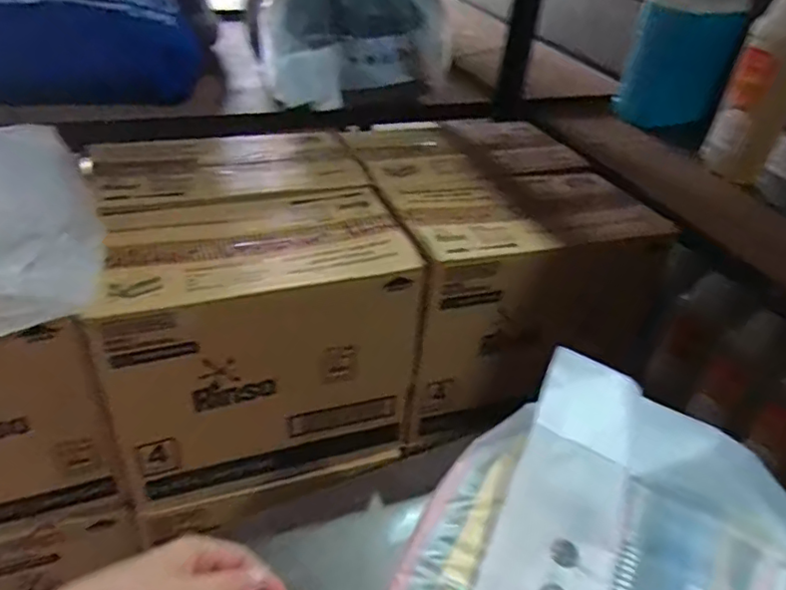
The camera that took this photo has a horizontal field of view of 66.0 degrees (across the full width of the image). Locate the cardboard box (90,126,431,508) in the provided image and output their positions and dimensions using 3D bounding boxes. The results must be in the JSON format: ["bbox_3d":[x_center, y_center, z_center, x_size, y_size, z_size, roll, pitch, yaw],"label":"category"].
[{"bbox_3d":[-0.212,0.002,0.931,0.378,0.336,0.434,-8,39,-17],"label":"cardboard box"}]

